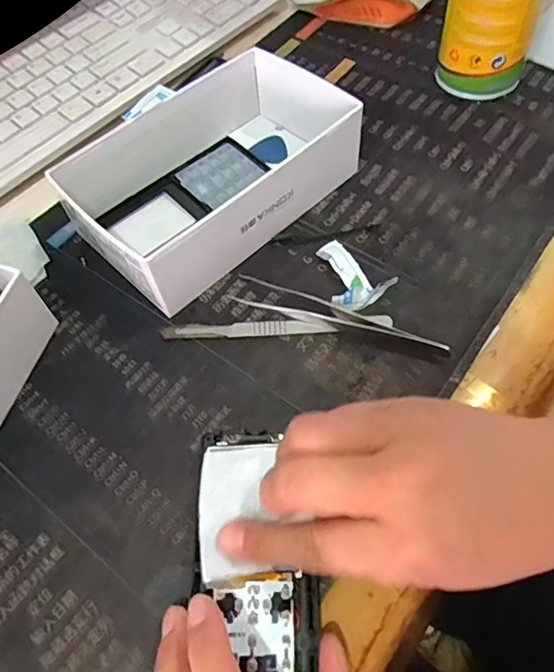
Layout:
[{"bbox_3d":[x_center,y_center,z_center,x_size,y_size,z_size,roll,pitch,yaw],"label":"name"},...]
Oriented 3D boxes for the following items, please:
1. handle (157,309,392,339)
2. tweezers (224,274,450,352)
[{"bbox_3d":[0.000,-0.006,0.309,0.131,0.006,0.012,-4,66,2],"label":"handle"},{"bbox_3d":[0.034,-0.014,0.308,0.123,0.014,0.019,16,62,12],"label":"tweezers"}]

